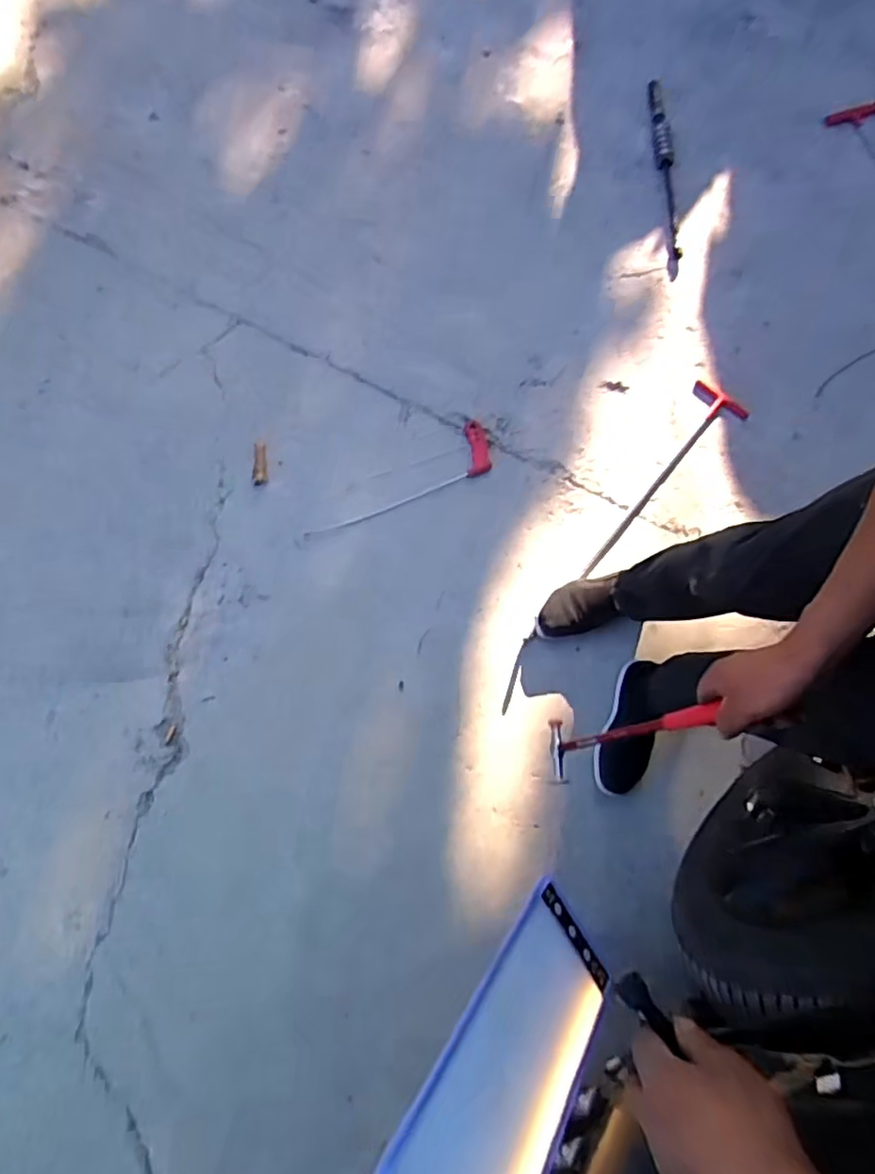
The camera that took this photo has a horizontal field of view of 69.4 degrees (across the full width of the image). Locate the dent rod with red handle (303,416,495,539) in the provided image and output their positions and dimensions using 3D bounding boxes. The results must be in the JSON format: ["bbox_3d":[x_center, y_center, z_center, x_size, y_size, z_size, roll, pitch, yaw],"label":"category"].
[{"bbox_3d":[-0.054,-0.190,1.281,0.429,0.022,0.111,-36,79,-12],"label":"dent rod with red handle"}]

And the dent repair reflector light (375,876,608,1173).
[{"bbox_3d":[0.083,0.522,0.681,0.038,0.389,0.163,-37,87,35],"label":"dent repair reflector light"}]

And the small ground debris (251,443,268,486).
[{"bbox_3d":[-0.361,-0.252,1.289,0.029,0.007,0.091,-1,74,-4],"label":"small ground debris"}]

